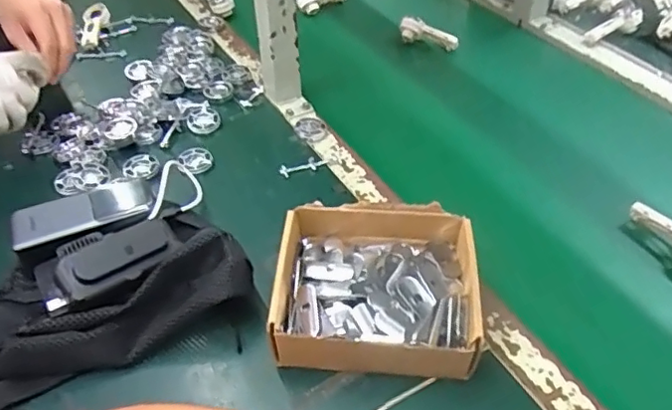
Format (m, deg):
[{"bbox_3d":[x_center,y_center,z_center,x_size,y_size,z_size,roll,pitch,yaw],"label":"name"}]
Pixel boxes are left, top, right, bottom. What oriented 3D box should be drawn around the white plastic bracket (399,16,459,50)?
[{"bbox_3d":[0.140,-0.256,0.877,0.091,0.031,0.021,21,48,4],"label":"white plastic bracket"}]

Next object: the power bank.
[{"bbox_3d":[-0.244,0.003,0.556,0.124,0.016,0.051,-18,46,-15],"label":"power bank"}]

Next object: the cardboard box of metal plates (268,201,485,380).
[{"bbox_3d":[0.037,0.072,0.510,0.166,0.060,0.147,3,45,6],"label":"cardboard box of metal plates"}]

